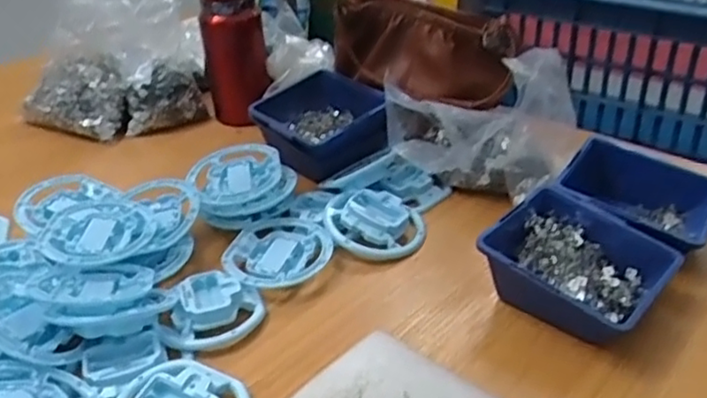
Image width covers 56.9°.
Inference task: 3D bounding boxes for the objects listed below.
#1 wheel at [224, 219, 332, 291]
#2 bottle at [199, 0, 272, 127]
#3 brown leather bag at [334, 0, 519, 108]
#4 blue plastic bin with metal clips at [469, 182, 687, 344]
[{"bbox_3d":[-0.073,0.057,0.649,0.103,0.023,0.103,-2,33,1],"label":"wheel"},{"bbox_3d":[-0.157,-0.201,0.869,0.079,0.208,0.066,-10,34,-11],"label":"bottle"},{"bbox_3d":[0.075,-0.180,0.777,0.224,0.109,0.075,14,37,24],"label":"brown leather bag"},{"bbox_3d":[0.192,0.064,0.570,0.139,0.066,0.123,24,41,34],"label":"blue plastic bin with metal clips"}]

